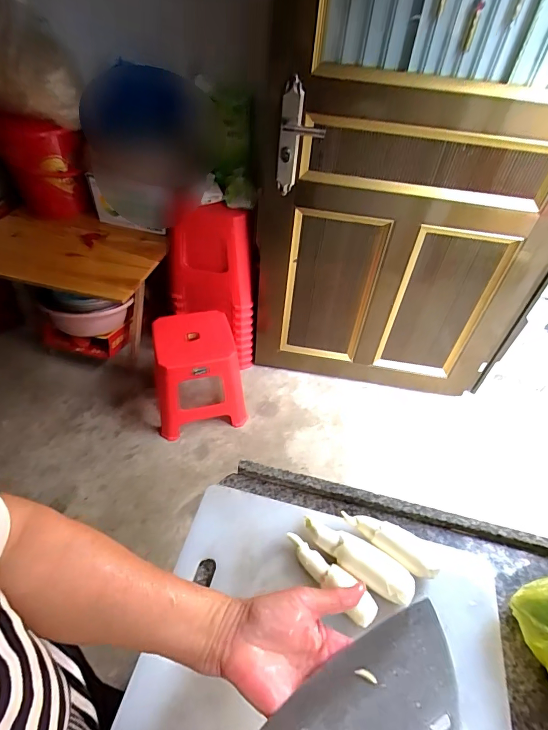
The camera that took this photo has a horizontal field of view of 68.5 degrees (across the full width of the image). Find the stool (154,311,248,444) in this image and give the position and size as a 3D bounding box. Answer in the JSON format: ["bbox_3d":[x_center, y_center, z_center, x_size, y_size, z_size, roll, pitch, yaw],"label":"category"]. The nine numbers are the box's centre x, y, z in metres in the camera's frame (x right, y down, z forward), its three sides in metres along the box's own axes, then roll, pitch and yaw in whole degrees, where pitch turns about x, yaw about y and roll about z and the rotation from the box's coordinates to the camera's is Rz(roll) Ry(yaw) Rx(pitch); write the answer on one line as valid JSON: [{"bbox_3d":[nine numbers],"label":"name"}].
[{"bbox_3d":[-0.285,0.036,1.509,0.309,0.363,0.297,-8,47,-13],"label":"stool"}]

